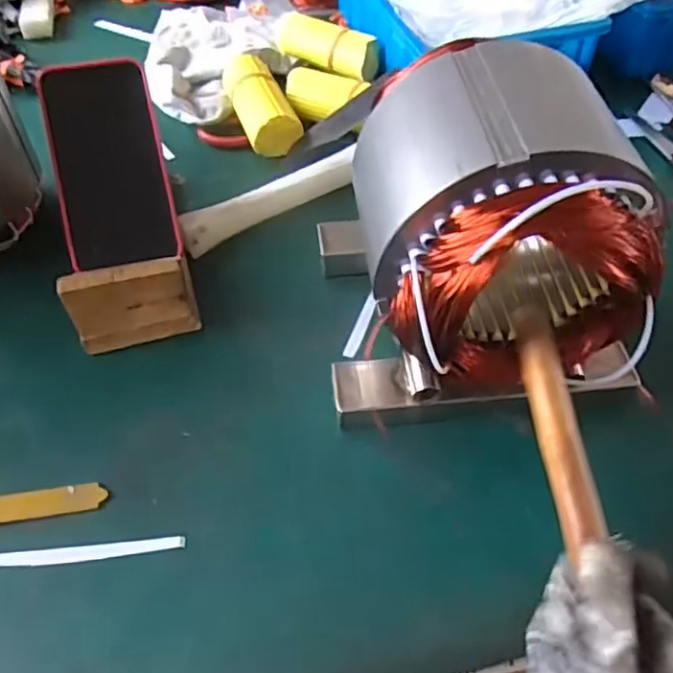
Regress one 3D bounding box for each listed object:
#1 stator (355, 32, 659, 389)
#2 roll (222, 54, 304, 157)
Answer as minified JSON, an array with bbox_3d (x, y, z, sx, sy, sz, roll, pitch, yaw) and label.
[{"bbox_3d":[0.091,-0.064,0.355,0.130,0.141,0.141,-6,52,-3],"label":"stator"},{"bbox_3d":[-0.075,-0.228,0.607,0.048,0.037,0.118,-18,53,-12],"label":"roll"}]

